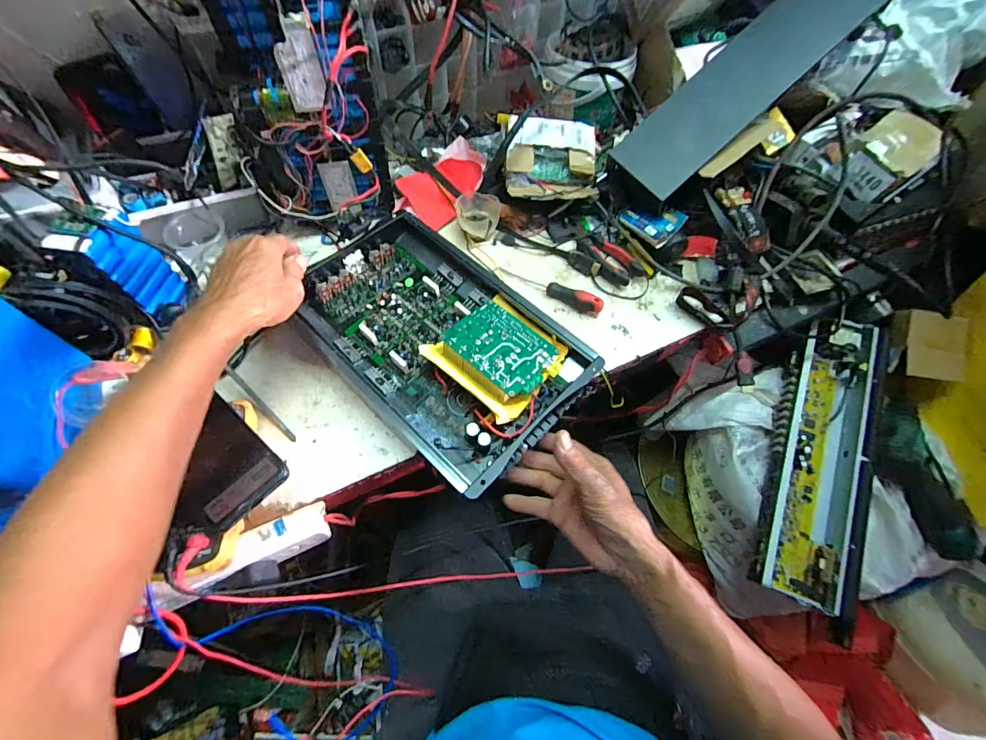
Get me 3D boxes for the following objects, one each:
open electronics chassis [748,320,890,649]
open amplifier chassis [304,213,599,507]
[{"bbox_3d":[0.474,0.110,0.597,0.137,0.061,0.394,18,77,8],"label":"open electronics chassis"},{"bbox_3d":[-0.069,-0.045,0.496,0.348,0.041,0.220,39,66,18],"label":"open amplifier chassis"}]

